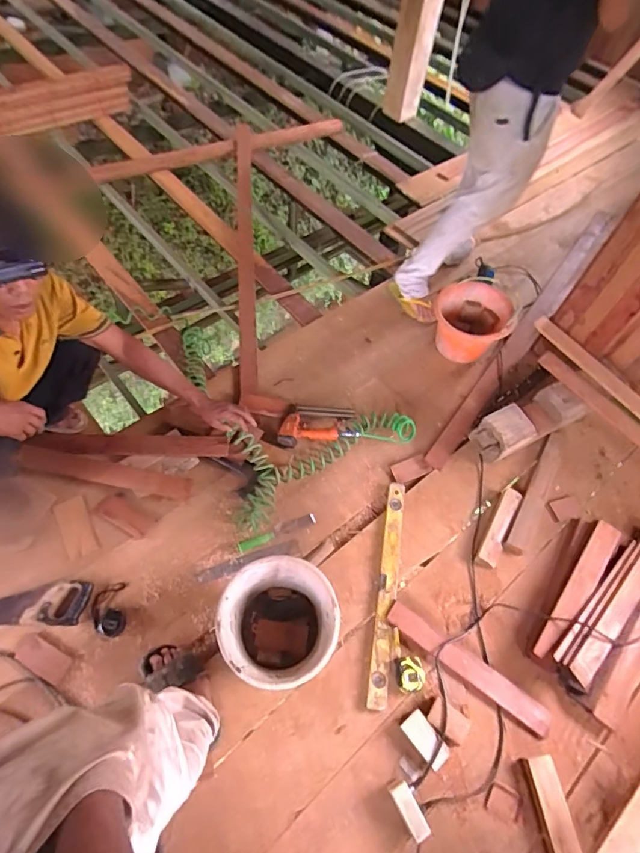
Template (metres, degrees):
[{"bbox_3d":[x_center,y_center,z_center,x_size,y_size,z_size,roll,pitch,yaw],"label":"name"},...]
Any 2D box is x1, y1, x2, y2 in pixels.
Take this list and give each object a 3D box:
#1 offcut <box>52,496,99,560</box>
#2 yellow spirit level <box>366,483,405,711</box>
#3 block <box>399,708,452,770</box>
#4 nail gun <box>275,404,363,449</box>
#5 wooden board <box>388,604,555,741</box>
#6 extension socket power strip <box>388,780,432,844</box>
[{"bbox_3d":[-0.693,0.286,1.309,0.081,0.014,0.167,-22,74,-24],"label":"offcut"},{"bbox_3d":[0.205,0.455,1.335,0.065,0.018,0.626,8,59,6],"label":"yellow spirit level"},{"bbox_3d":[0.260,0.770,1.131,0.060,0.020,0.120,-35,64,-18],"label":"block"},{"bbox_3d":[-0.004,-0.001,1.563,0.268,0.055,0.172,5,59,-2],"label":"nail gun"},{"bbox_3d":[0.385,0.627,1.210,0.458,0.019,0.067,32,64,19],"label":"wooden board"},{"bbox_3d":[0.202,0.861,1.034,0.044,0.033,0.113,-26,35,-14],"label":"extension socket power strip"}]

